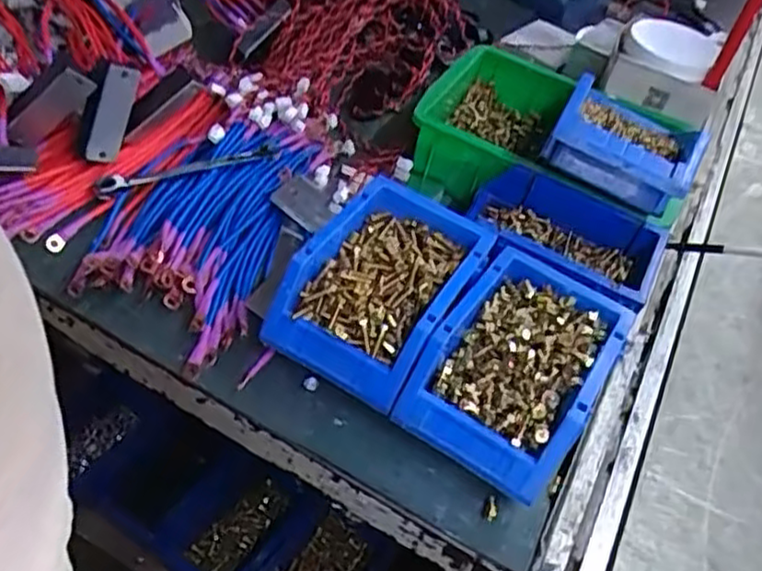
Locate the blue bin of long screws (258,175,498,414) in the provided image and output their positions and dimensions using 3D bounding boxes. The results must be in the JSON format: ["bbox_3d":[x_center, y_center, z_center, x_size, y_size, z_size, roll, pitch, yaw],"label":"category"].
[{"bbox_3d":[-0.001,0.004,0.527,0.110,0.076,0.150,29,47,15],"label":"blue bin of long screws"}]

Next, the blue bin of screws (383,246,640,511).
[{"bbox_3d":[0.095,0.054,0.493,0.109,0.060,0.152,30,47,15],"label":"blue bin of screws"}]

